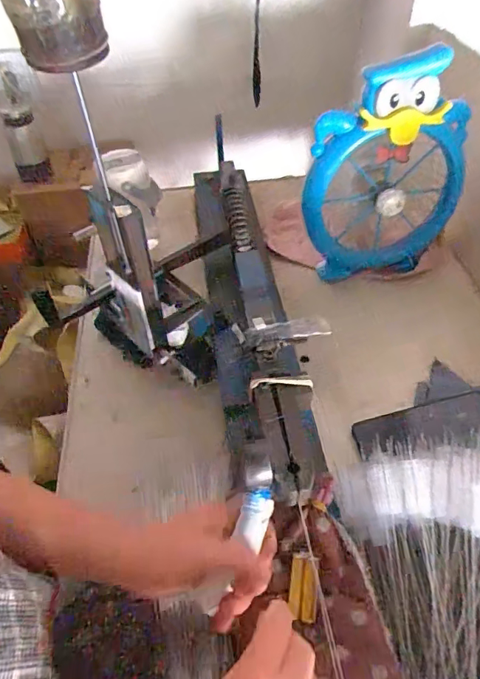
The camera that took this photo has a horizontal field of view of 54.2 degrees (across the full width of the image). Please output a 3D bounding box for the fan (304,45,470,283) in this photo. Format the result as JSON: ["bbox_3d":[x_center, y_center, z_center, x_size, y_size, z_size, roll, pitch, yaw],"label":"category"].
[{"bbox_3d":[0.209,-0.221,0.659,0.215,0.298,0.067,-8,49,-5],"label":"fan"}]

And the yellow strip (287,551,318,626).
[{"bbox_3d":[0.053,0.209,0.398,0.022,0.004,0.052,2,56,4],"label":"yellow strip"}]

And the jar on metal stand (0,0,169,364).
[{"bbox_3d":[-0.122,-0.126,0.423,0.059,0.398,0.061,-17,50,-13],"label":"jar on metal stand"}]

